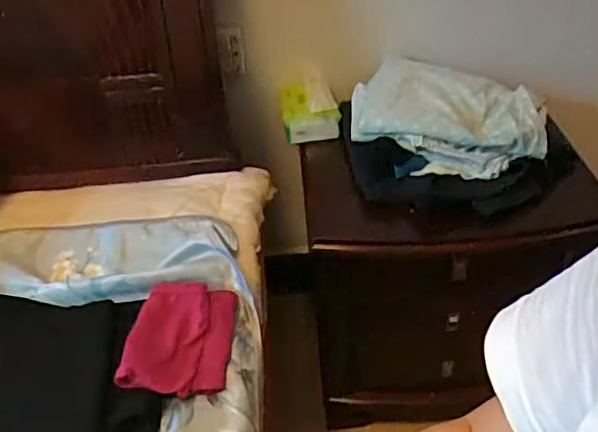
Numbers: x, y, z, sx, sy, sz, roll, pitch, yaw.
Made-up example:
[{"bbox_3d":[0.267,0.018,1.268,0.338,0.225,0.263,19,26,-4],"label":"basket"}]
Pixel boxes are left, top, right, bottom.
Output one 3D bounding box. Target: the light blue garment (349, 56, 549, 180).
[{"bbox_3d":[0.232,-0.170,1.007,0.258,0.095,0.248,-2,39,2],"label":"light blue garment"}]

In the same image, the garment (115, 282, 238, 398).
[{"bbox_3d":[-0.146,0.151,0.777,0.117,0.047,0.164,3,40,8],"label":"garment"}]

